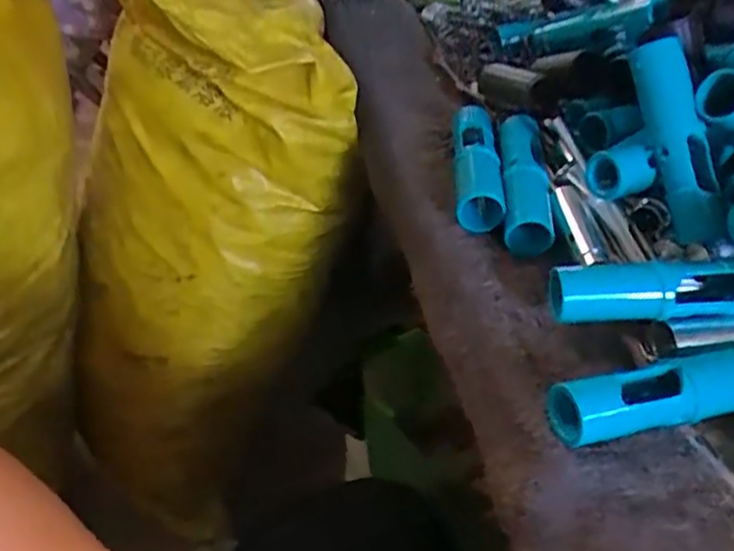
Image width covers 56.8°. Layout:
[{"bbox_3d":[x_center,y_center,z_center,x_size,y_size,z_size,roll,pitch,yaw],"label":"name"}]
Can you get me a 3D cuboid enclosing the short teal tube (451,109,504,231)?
[{"bbox_3d":[0.075,-0.080,0.464,0.031,0.025,0.117,5,43,3],"label":"short teal tube"}]

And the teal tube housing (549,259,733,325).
[{"bbox_3d":[0.163,0.008,0.365,0.127,0.036,0.031,-1,43,-3],"label":"teal tube housing"}]

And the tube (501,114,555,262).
[{"bbox_3d":[0.103,-0.064,0.442,0.028,0.026,0.119,6,44,4],"label":"tube"}]

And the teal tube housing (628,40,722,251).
[{"bbox_3d":[0.181,-0.076,0.395,0.024,0.118,0.022,-17,3,-20],"label":"teal tube housing"}]

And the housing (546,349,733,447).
[{"bbox_3d":[0.149,0.057,0.329,0.125,0.024,0.029,-11,45,-14],"label":"housing"}]

